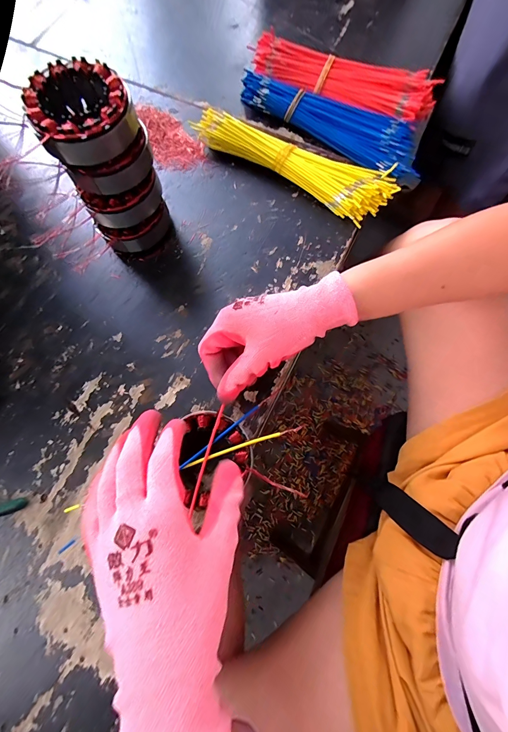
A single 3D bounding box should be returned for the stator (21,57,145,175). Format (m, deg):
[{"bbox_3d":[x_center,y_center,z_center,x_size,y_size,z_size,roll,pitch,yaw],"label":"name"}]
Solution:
[{"bbox_3d":[-0.148,-0.220,0.278,0.082,0.047,0.086,0,74,2],"label":"stator"}]

